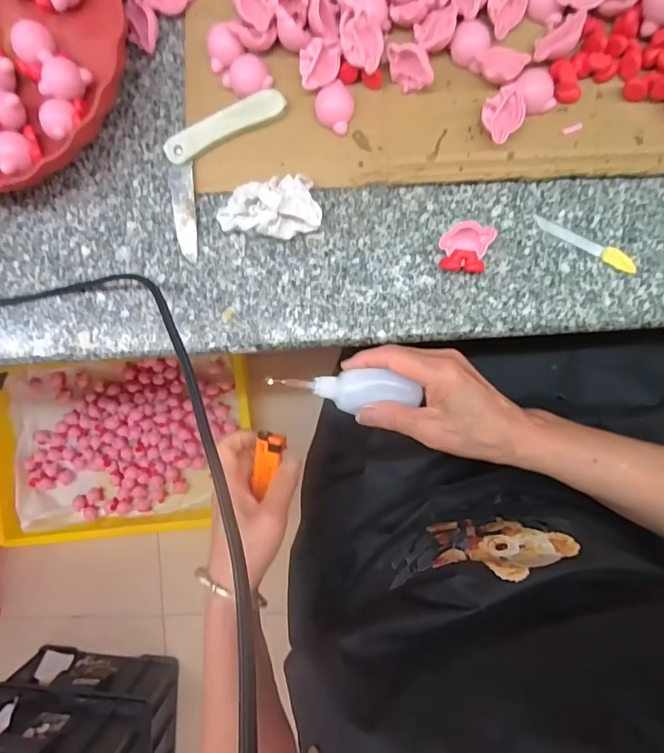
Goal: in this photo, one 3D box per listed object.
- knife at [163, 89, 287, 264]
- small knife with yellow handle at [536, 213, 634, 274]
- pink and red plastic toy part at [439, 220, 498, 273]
[{"bbox_3d":[-0.095,-0.163,0.359,0.059,0.008,0.135,35,94,4],"label":"knife"},{"bbox_3d":[0.184,-0.096,0.344,0.077,0.005,0.012,29,93,4],"label":"small knife with yellow handle"},{"bbox_3d":[0.097,-0.094,0.347,0.036,0.017,0.035,0,91,5],"label":"pink and red plastic toy part"}]

